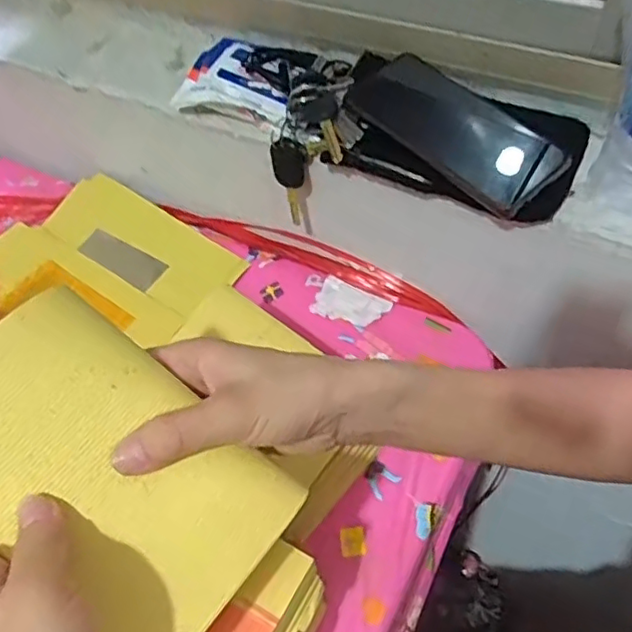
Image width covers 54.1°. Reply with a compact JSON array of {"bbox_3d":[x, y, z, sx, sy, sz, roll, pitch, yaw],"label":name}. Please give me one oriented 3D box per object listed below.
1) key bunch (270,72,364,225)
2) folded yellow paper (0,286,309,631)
[{"bbox_3d":[0.002,-0.138,0.525,0.069,0.096,0.074,-8,52,0],"label":"key bunch"},{"bbox_3d":[-0.096,0.068,0.281,0.162,0.016,0.104,40,63,2],"label":"folded yellow paper"}]

